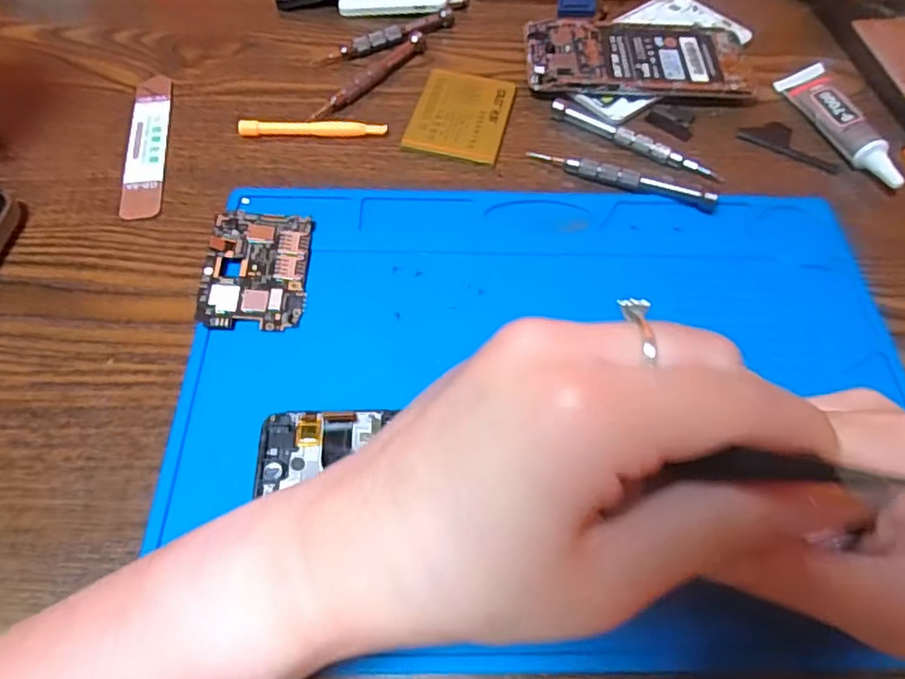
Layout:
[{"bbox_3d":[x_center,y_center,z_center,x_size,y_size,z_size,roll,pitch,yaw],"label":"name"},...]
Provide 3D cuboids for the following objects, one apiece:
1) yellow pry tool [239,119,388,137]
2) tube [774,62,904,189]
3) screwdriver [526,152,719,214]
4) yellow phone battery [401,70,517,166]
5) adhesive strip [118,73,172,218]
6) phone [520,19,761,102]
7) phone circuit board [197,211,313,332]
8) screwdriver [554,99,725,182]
[{"bbox_3d":[-0.080,-0.122,0.357,0.083,0.008,0.009,-1,58,-3],"label":"yellow pry tool"},{"bbox_3d":[0.229,-0.129,0.367,0.027,0.015,0.106,-6,59,-6],"label":"tube"},{"bbox_3d":[0.092,-0.090,0.339,0.103,0.010,0.012,19,59,9],"label":"screwdriver"},{"bbox_3d":[0.006,-0.134,0.369,0.055,0.006,0.071,13,59,6],"label":"yellow phone battery"},{"bbox_3d":[-0.172,-0.112,0.346,0.021,0.004,0.114,-8,59,-7],"label":"adhesive strip"},{"bbox_3d":[0.118,-0.179,0.395,0.140,0.013,0.073,1,58,-2],"label":"phone"},{"bbox_3d":[-0.093,-0.034,0.297,0.047,0.004,0.065,1,61,-7],"label":"phone circuit board"},{"bbox_3d":[0.106,-0.116,0.358,0.103,0.008,0.013,29,61,15],"label":"screwdriver"}]

